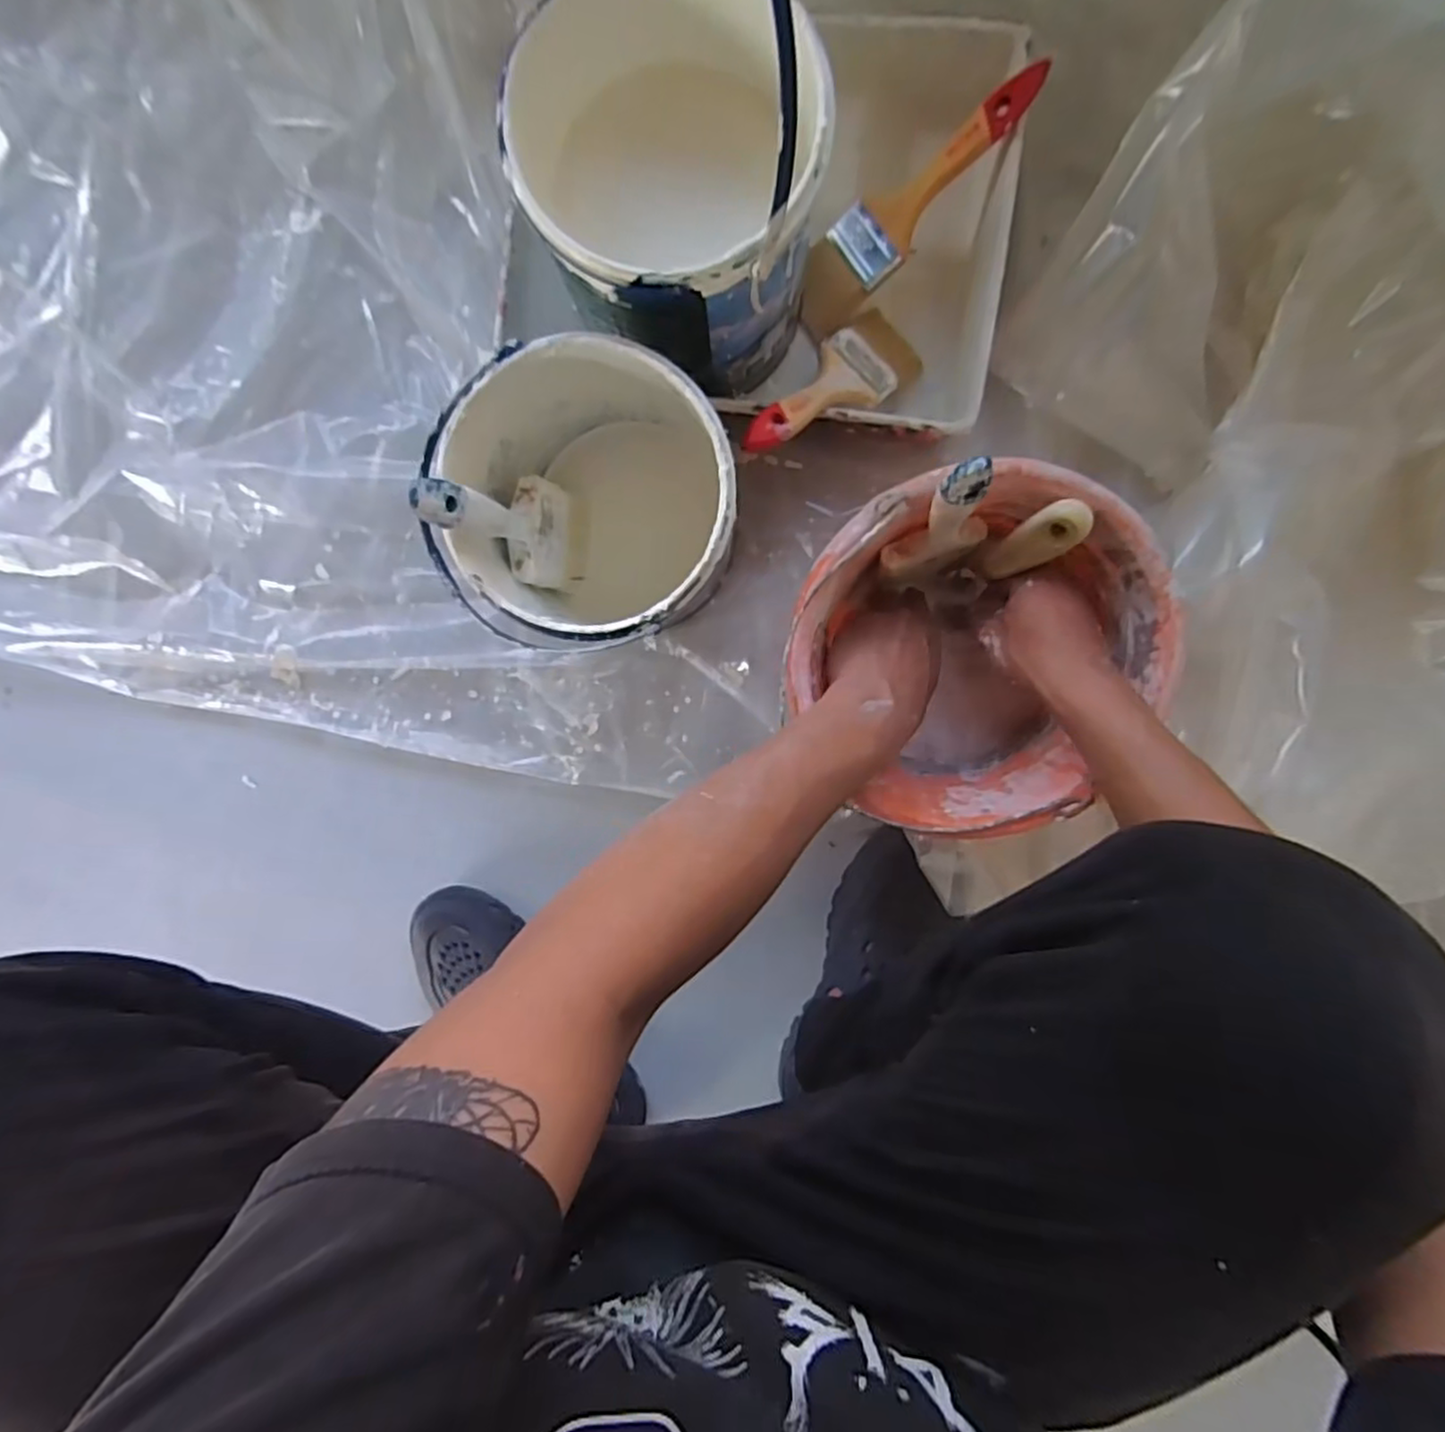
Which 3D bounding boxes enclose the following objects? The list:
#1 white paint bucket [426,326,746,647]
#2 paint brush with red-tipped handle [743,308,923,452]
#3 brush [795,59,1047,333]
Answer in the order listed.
[{"bbox_3d":[-0.089,-0.150,0.531,0.190,0.192,0.182,0,98,1],"label":"white paint bucket"},{"bbox_3d":[0.083,-0.252,0.538,0.065,0.019,0.213,48,58,-5],"label":"paint brush with red-tipped handle"},{"bbox_3d":[0.141,-0.388,0.532,0.213,0.013,0.057,-39,96,23],"label":"brush"}]

